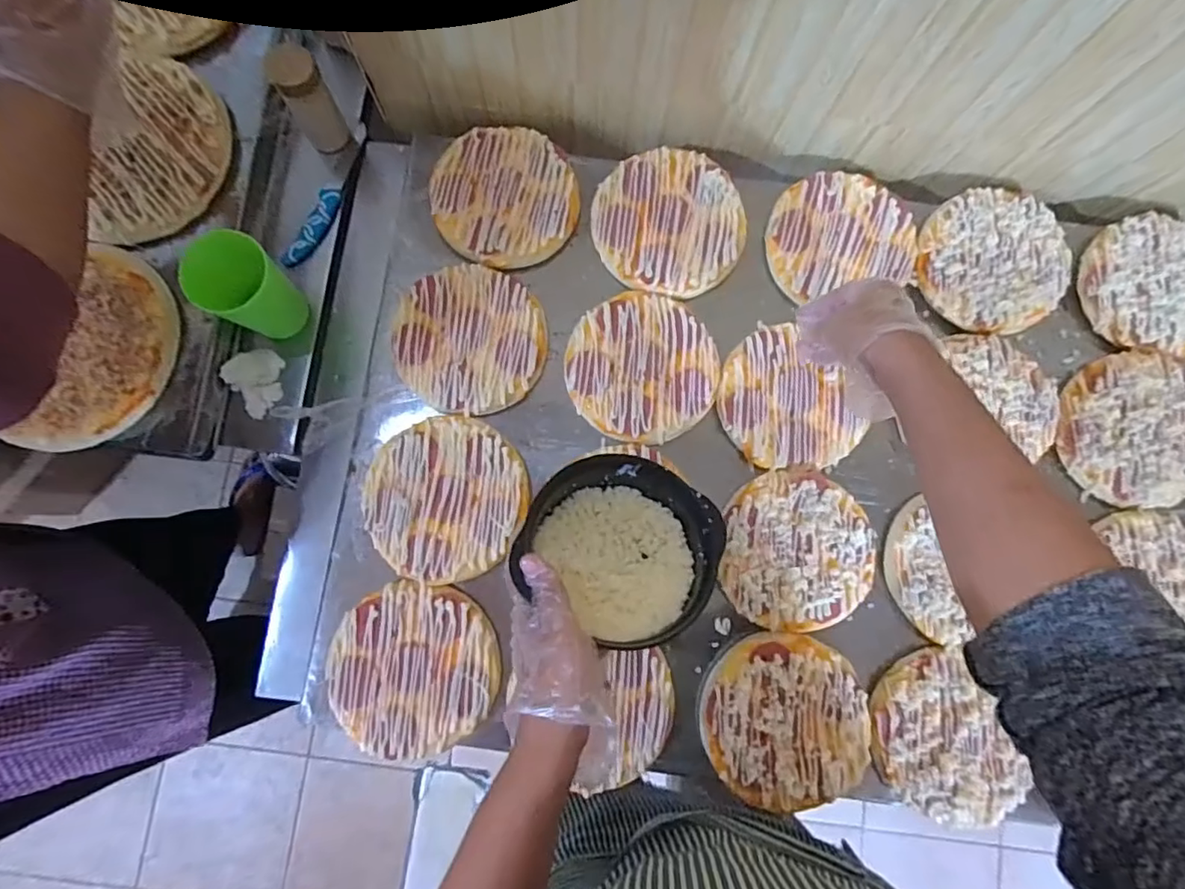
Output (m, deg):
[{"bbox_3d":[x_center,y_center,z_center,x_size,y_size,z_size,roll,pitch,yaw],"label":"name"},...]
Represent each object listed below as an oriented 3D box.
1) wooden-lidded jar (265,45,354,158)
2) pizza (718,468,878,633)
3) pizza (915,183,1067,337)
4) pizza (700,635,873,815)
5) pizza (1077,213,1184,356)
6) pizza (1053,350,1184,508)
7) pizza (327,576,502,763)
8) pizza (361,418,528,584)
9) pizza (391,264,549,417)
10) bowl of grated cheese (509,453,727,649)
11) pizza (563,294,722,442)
[{"bbox_3d":[-0.289,-0.351,0.605,0.043,0.109,0.047,0,83,-2],"label":"wooden-lidded jar"},{"bbox_3d":[0.195,0.099,0.551,0.140,0.011,0.146,6,82,-1],"label":"pizza"},{"bbox_3d":[0.405,-0.186,0.588,0.140,0.020,0.143,-23,83,-5],"label":"pizza"},{"bbox_3d":[0.176,0.249,0.524,0.150,0.007,0.142,0,82,-1],"label":"pizza"},{"bbox_3d":[0.578,-0.161,0.593,0.138,0.024,0.138,0,82,-1],"label":"pizza"},{"bbox_3d":[0.534,-0.017,0.571,0.142,0.023,0.144,0,82,-1],"label":"pizza"},{"bbox_3d":[-0.160,0.201,0.524,0.146,0.012,0.144,0,82,-1],"label":"pizza"},{"bbox_3d":[-0.137,0.050,0.548,0.147,0.008,0.150,0,82,-1],"label":"pizza"},{"bbox_3d":[-0.119,-0.104,0.566,0.141,0.006,0.146,-11,82,-3],"label":"pizza"},{"bbox_3d":[0.023,0.076,0.455,0.141,0.073,0.131,0,82,-1],"label":"bowl of grated cheese"},{"bbox_3d":[0.050,-0.076,0.575,0.148,0.014,0.142,0,82,-1],"label":"pizza"}]

